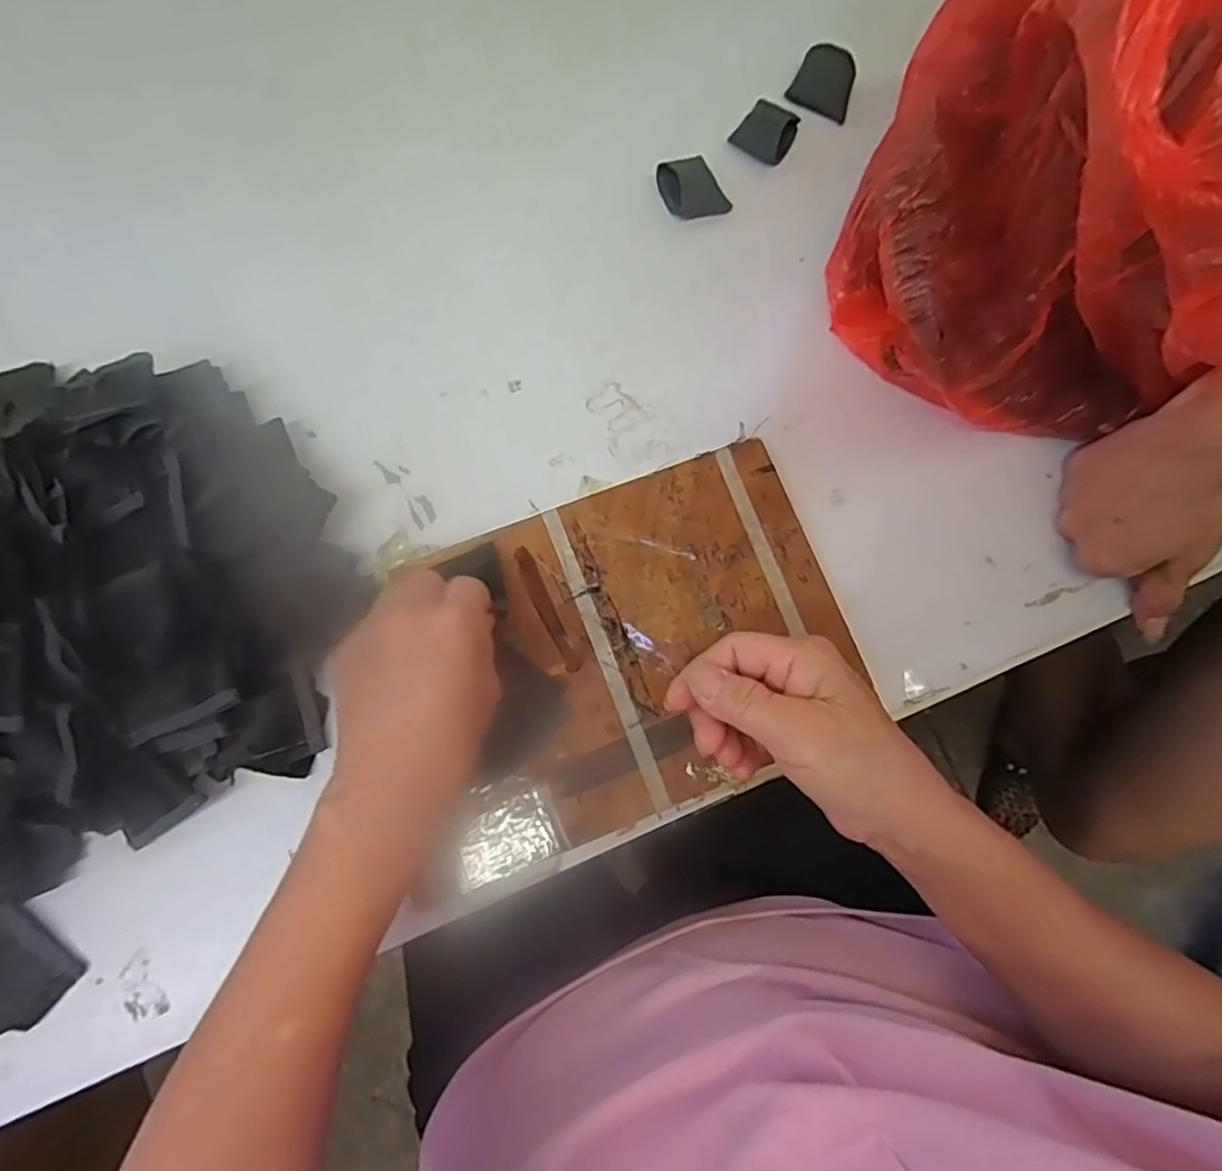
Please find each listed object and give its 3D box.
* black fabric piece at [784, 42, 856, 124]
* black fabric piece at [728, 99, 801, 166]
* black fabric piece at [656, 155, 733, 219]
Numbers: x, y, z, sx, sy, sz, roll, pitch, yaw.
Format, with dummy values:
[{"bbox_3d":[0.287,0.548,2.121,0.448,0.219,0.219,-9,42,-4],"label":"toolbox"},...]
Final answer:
[{"bbox_3d":[0.145,-0.338,0.443,0.042,0.015,0.038,31,79,5],"label":"black fabric piece"},{"bbox_3d":[0.105,-0.305,0.440,0.036,0.015,0.041,35,80,6],"label":"black fabric piece"},{"bbox_3d":[0.053,-0.257,0.426,0.038,0.017,0.038,-24,80,-6],"label":"black fabric piece"}]

